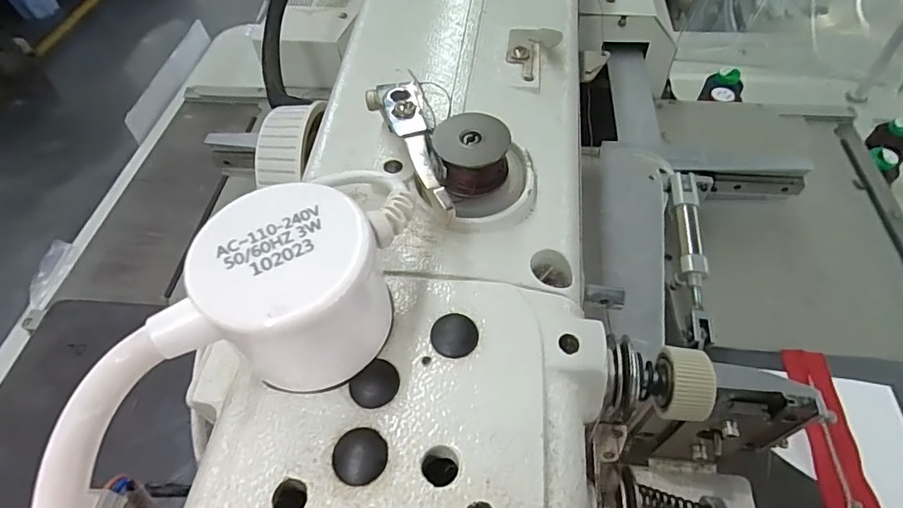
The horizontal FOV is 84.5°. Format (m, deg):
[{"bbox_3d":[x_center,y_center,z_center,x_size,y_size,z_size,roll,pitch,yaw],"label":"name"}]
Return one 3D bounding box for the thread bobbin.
[{"bbox_3d":[0.007,-0.031,0.151,0.022,0.016,0.022,-6,54,-2],"label":"thread bobbin"}]

